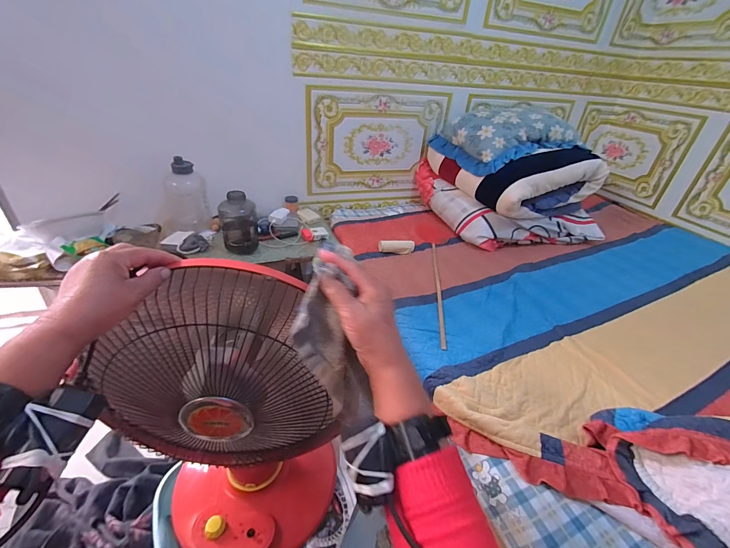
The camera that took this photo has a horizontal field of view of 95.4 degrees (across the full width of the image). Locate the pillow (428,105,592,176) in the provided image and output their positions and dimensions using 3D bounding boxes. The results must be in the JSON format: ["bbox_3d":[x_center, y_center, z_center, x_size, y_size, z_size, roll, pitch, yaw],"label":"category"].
[{"bbox_3d":[0.588,-0.571,1.395,0.494,0.203,0.393,-5,33,-15],"label":"pillow"}]

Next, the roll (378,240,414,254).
[{"bbox_3d":[0.117,-0.102,1.226,0.128,0.041,0.035,1,32,-7],"label":"roll"}]

